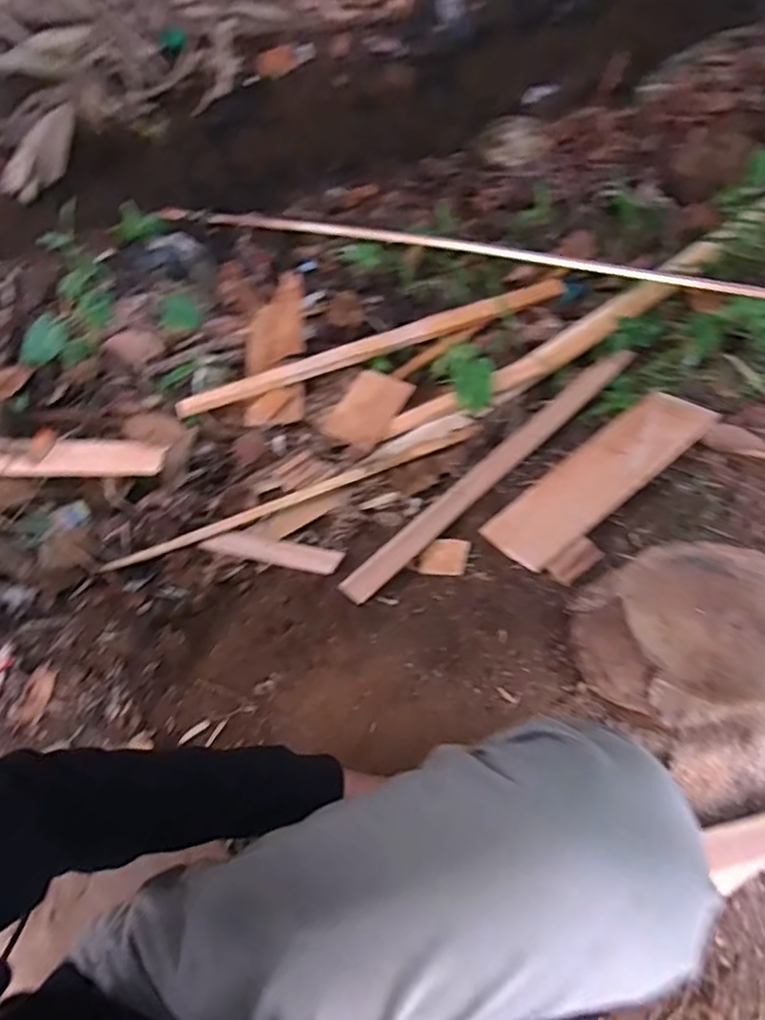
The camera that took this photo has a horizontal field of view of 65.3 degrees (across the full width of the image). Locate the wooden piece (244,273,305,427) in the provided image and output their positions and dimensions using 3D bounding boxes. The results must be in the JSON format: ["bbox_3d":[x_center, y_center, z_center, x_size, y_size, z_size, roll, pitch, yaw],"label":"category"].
[{"bbox_3d":[-0.211,-0.324,1.172,0.108,0.026,0.340,-2,64,-3],"label":"wooden piece"}]

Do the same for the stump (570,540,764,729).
[{"bbox_3d":[0.340,0.143,0.662,0.204,0.156,0.179,-6,64,-5],"label":"stump"}]

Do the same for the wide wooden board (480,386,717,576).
[{"bbox_3d":[0.324,-0.054,0.884,0.390,0.013,0.113,-36,53,-16],"label":"wide wooden board"}]

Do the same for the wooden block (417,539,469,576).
[{"bbox_3d":[0.088,0.068,0.855,0.066,0.006,0.054,3,70,17],"label":"wooden block"}]

